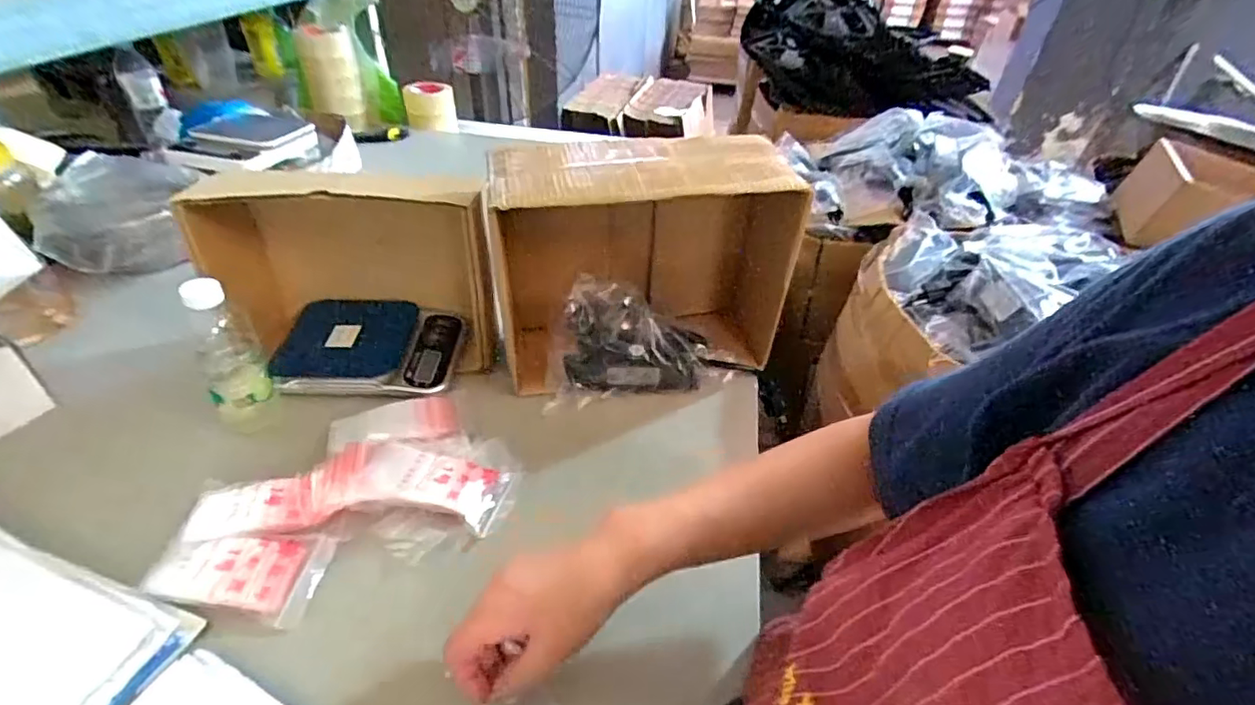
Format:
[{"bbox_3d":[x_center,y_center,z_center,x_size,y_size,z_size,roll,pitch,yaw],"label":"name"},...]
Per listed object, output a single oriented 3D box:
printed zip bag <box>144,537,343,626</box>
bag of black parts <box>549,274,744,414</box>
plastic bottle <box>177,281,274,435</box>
[{"bbox_3d":[-0.325,0.177,0.467,0.141,0.011,0.071,3,40,-1],"label":"printed zip bag"},{"bbox_3d":[0.015,-0.017,0.655,0.217,0.119,0.084,-6,41,-10],"label":"bag of black parts"},{"bbox_3d":[-0.394,0.003,0.560,0.055,0.149,0.056,-28,49,-32],"label":"plastic bottle"}]

